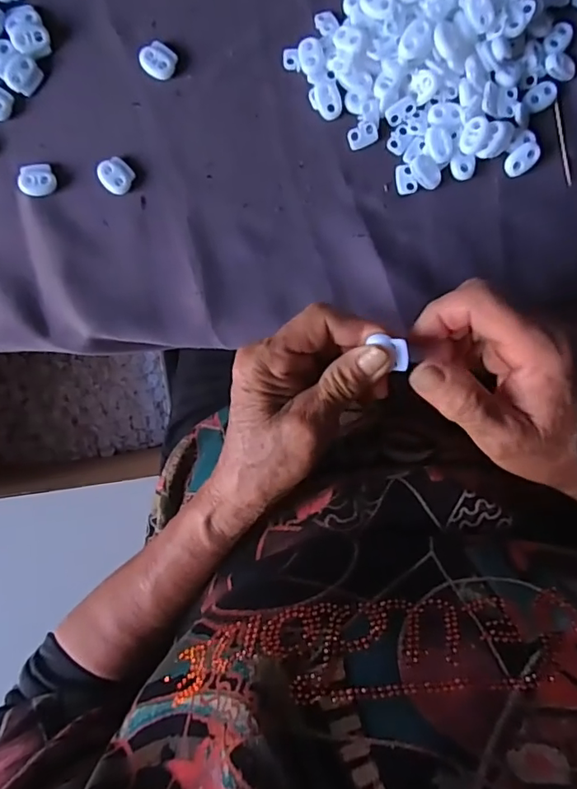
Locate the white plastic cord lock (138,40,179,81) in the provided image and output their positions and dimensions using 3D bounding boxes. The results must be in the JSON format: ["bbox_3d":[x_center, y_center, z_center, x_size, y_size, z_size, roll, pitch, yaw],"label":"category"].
[{"bbox_3d":[-0.080,-0.206,0.326,0.021,0.006,0.020,22,91,-2],"label":"white plastic cord lock"}]

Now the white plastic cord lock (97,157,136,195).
[{"bbox_3d":[-0.106,-0.135,0.327,0.019,0.007,0.020,-45,92,0],"label":"white plastic cord lock"}]

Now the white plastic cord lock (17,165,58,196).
[{"bbox_3d":[-0.154,-0.132,0.326,0.021,0.007,0.020,-1,92,-2],"label":"white plastic cord lock"}]

